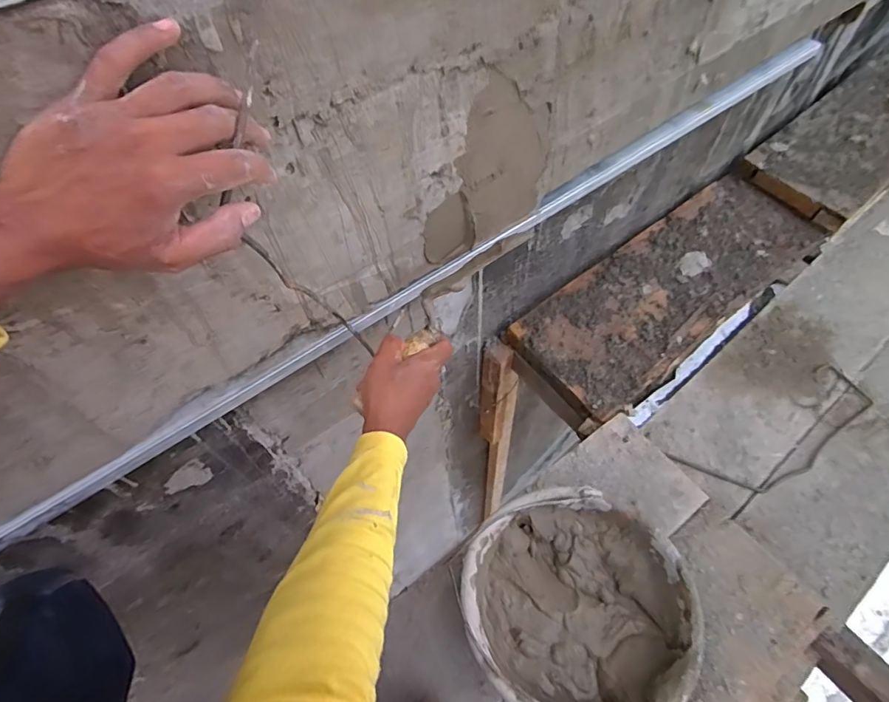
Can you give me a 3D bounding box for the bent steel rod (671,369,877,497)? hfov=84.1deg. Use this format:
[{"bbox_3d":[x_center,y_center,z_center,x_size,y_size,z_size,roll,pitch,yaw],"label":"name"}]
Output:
[{"bbox_3d":[0.578,0.150,0.850,0.379,0.017,0.122,-23,59,-11],"label":"bent steel rod"}]

